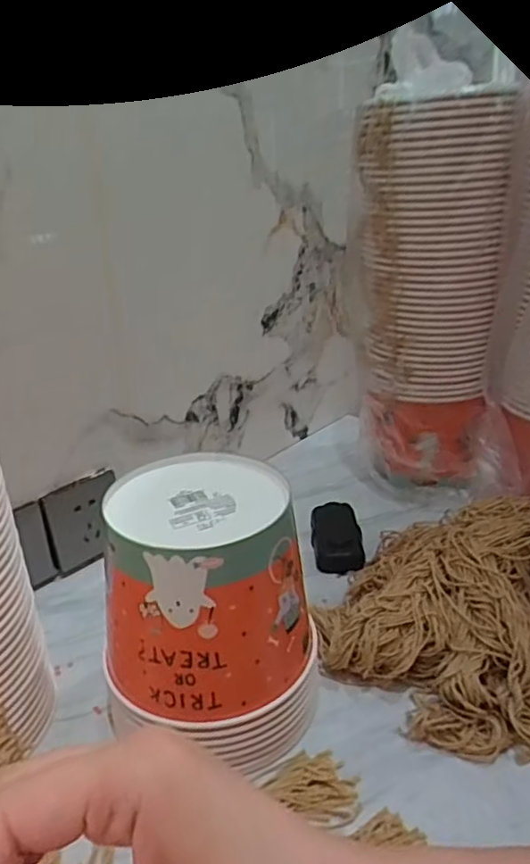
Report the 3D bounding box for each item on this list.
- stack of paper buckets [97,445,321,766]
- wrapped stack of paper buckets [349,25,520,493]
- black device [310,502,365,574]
[{"bbox_3d":[-0.036,0.130,0.484,0.142,0.177,0.140,3,26,11],"label":"stack of paper buckets"},{"bbox_3d":[0.175,-0.167,0.721,0.156,0.452,0.139,3,26,10],"label":"wrapped stack of paper buckets"},{"bbox_3d":[0.078,0.113,0.706,0.052,0.031,0.103,-1,26,3],"label":"black device"}]

